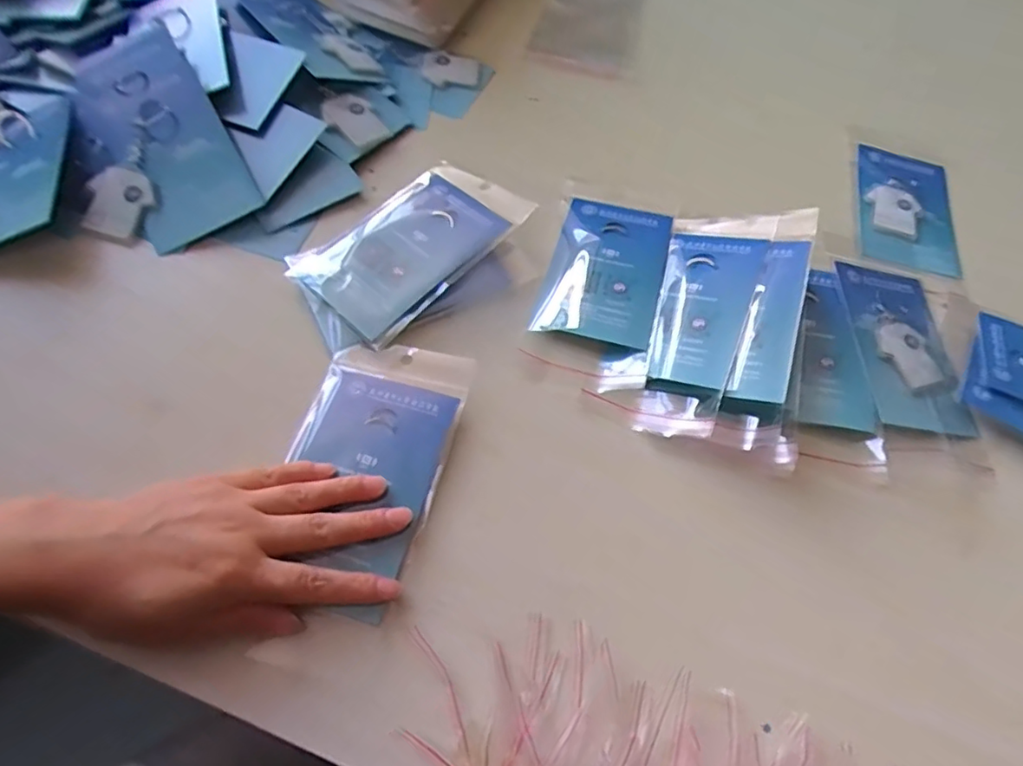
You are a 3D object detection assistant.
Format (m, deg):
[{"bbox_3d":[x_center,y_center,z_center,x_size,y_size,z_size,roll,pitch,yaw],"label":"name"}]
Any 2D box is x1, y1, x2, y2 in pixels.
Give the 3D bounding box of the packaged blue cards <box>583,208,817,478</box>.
[{"bbox_3d":[0.141,-0.045,0.409,0.106,0.016,0.191,8,58,21],"label":"packaged blue cards"}]

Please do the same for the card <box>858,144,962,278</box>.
[{"bbox_3d":[0.336,-0.149,0.509,0.082,0.008,0.137,15,60,4],"label":"card"}]

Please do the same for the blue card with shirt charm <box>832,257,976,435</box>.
[{"bbox_3d":[0.277,-0.028,0.423,0.072,0.010,0.135,4,60,-2],"label":"blue card with shirt charm"}]

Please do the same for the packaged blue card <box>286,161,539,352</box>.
[{"bbox_3d":[-0.072,-0.104,0.430,0.099,0.012,0.162,36,64,15],"label":"packaged blue card"}]

